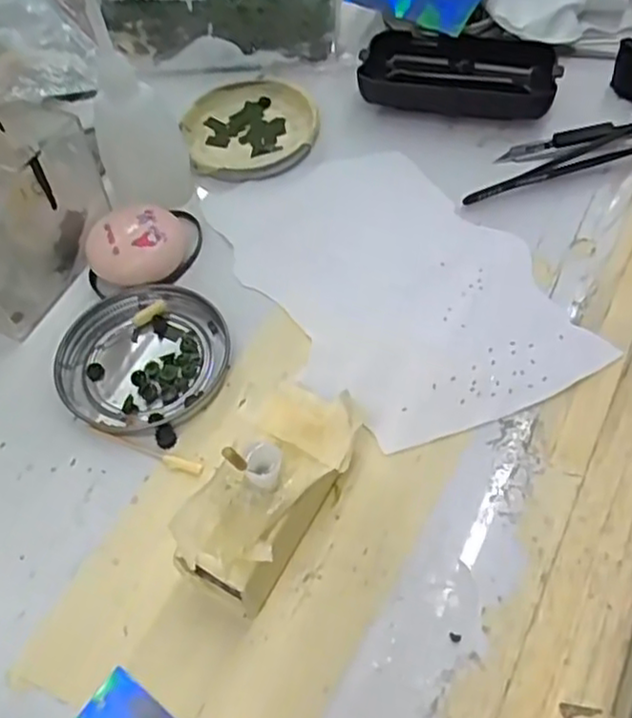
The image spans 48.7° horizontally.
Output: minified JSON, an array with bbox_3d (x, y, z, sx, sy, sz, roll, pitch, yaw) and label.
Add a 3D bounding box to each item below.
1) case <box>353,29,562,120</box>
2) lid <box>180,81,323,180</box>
[{"bbox_3d":[0.083,-0.166,0.410,0.107,0.026,0.057,9,58,9],"label":"case"},{"bbox_3d":[-0.039,-0.135,0.413,0.078,0.011,0.076,-2,57,3],"label":"lid"}]

